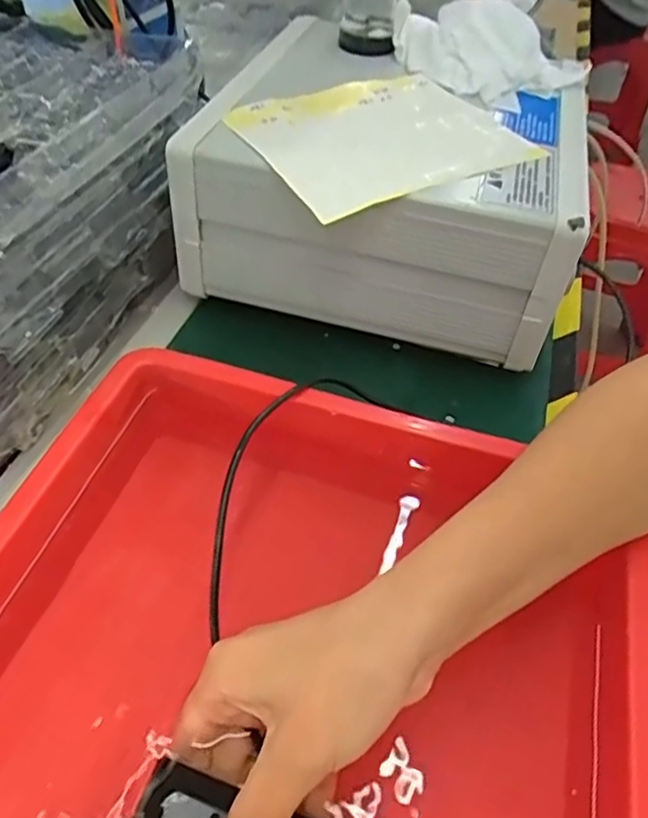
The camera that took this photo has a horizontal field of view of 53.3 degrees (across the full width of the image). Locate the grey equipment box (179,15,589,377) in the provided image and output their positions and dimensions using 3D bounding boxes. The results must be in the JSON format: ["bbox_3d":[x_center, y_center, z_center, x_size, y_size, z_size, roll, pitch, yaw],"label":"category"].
[{"bbox_3d":[0.053,-0.179,0.518,0.284,0.121,0.266,16,46,10],"label":"grey equipment box"}]

